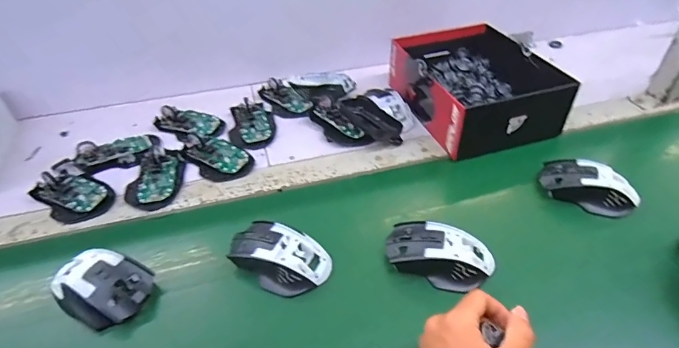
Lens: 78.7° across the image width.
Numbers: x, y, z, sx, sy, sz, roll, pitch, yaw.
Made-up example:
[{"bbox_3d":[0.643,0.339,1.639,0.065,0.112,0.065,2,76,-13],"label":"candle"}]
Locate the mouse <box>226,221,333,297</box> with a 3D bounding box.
[{"bbox_3d":[-0.068,0.090,0.460,0.111,0.044,0.066,21,48,23],"label":"mouse"}]

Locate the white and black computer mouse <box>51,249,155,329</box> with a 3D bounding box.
[{"bbox_3d":[-0.250,0.116,0.435,0.098,0.034,0.070,19,47,21],"label":"white and black computer mouse"}]

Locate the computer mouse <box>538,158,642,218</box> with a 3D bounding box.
[{"bbox_3d":[0.316,0.017,0.528,0.111,0.044,0.056,26,50,26],"label":"computer mouse"}]

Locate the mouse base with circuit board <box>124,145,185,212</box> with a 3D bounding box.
[{"bbox_3d":[-0.254,-0.001,0.572,0.065,0.025,0.116,1,43,-4],"label":"mouse base with circuit board"}]

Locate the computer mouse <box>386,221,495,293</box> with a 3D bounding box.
[{"bbox_3d":[0.110,0.086,0.453,0.112,0.033,0.061,10,45,12],"label":"computer mouse"}]

